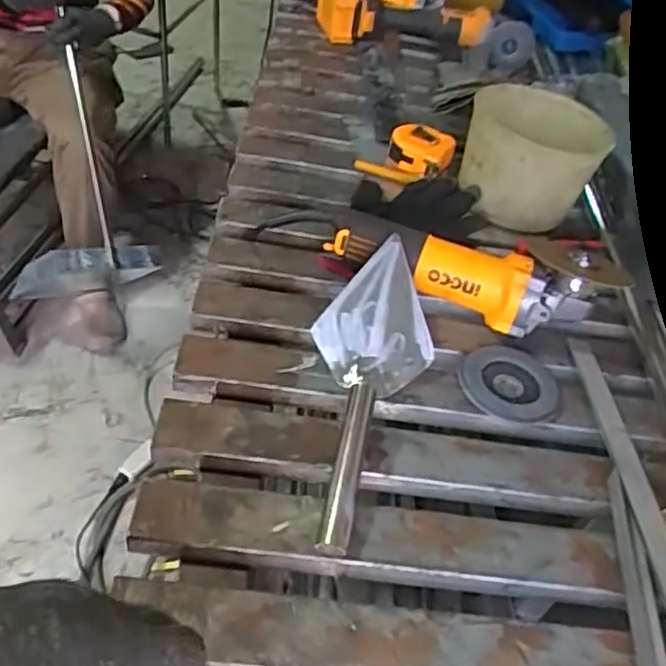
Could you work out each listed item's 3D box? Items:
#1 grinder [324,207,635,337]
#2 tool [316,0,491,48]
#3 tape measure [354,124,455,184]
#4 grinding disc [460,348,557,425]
[{"bbox_3d":[0.127,-0.062,0.660,0.277,0.092,0.072,19,43,6],"label":"grinder"},{"bbox_3d":[0.116,-0.577,1.186,0.312,0.091,0.181,11,43,-2],"label":"tool"},{"bbox_3d":[0.097,-0.232,0.856,0.107,0.042,0.101,20,44,8],"label":"tape measure"},{"bbox_3d":[0.164,0.041,0.613,0.087,0.007,0.089,7,43,-7],"label":"grinding disc"}]

